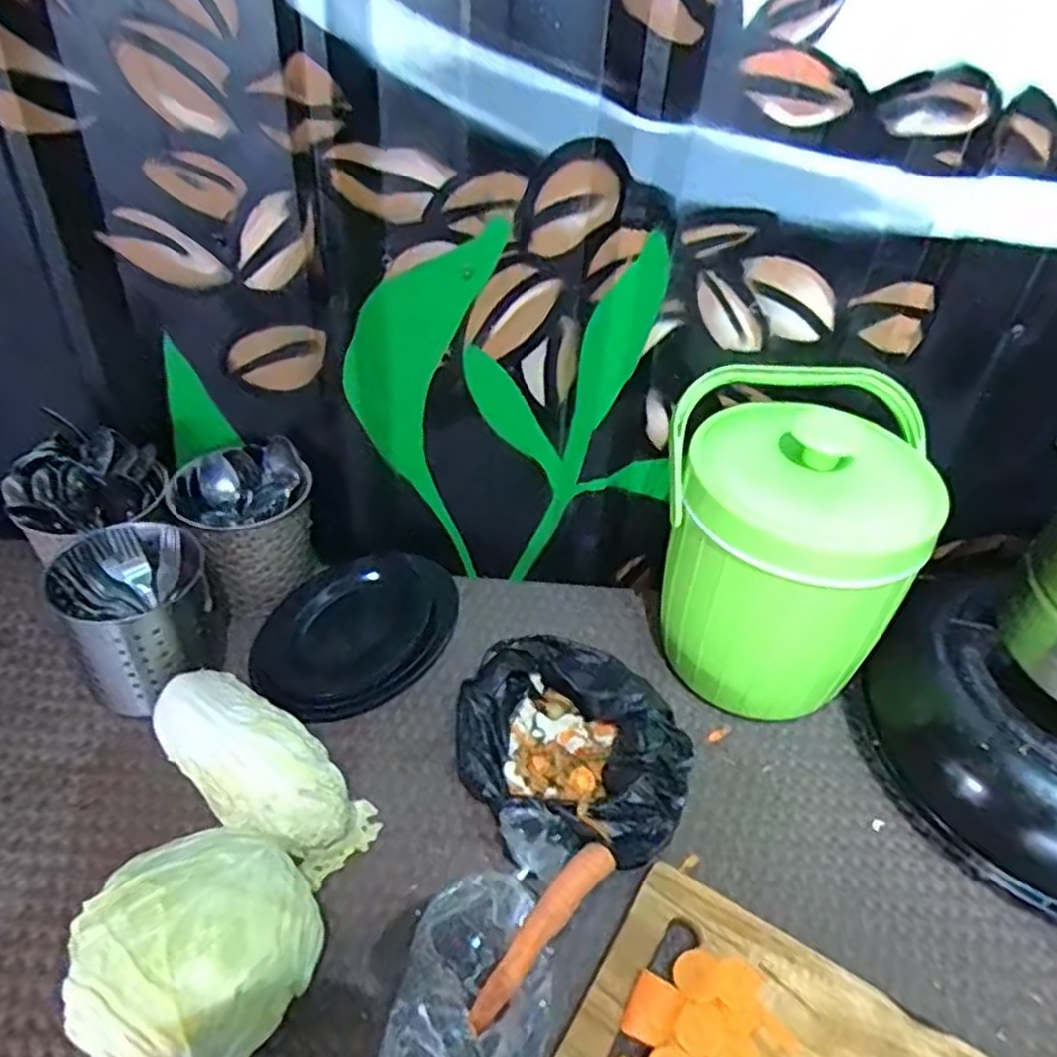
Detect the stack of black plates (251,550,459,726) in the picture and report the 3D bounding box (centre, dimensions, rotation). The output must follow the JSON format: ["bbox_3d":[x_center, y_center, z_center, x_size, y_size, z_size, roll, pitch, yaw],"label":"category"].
[{"bbox_3d":[-0.174,0.102,0.788,0.164,0.024,0.236,23,42,22],"label":"stack of black plates"}]

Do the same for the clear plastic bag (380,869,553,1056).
[{"bbox_3d":[-0.039,0.323,0.512,0.107,0.035,0.177,6,38,2],"label":"clear plastic bag"}]

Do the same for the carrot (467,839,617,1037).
[{"bbox_3d":[0.009,0.301,0.566,0.028,0.022,0.159,30,45,29],"label":"carrot"}]

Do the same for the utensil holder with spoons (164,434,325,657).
[{"bbox_3d":[-0.288,-0.004,0.781,0.126,0.138,0.120,-17,43,-24],"label":"utensil holder with spoons"}]

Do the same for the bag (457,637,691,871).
[{"bbox_3d":[0.040,0.186,0.671,0.200,0.075,0.168,13,39,11],"label":"bag"}]

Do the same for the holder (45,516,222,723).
[{"bbox_3d":[-0.355,0.079,0.700,0.121,0.116,0.118,-28,48,-34],"label":"holder"}]

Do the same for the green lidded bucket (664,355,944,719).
[{"bbox_3d":[0.232,0.012,0.706,0.214,0.269,0.183,16,40,14],"label":"green lidded bucket"}]

